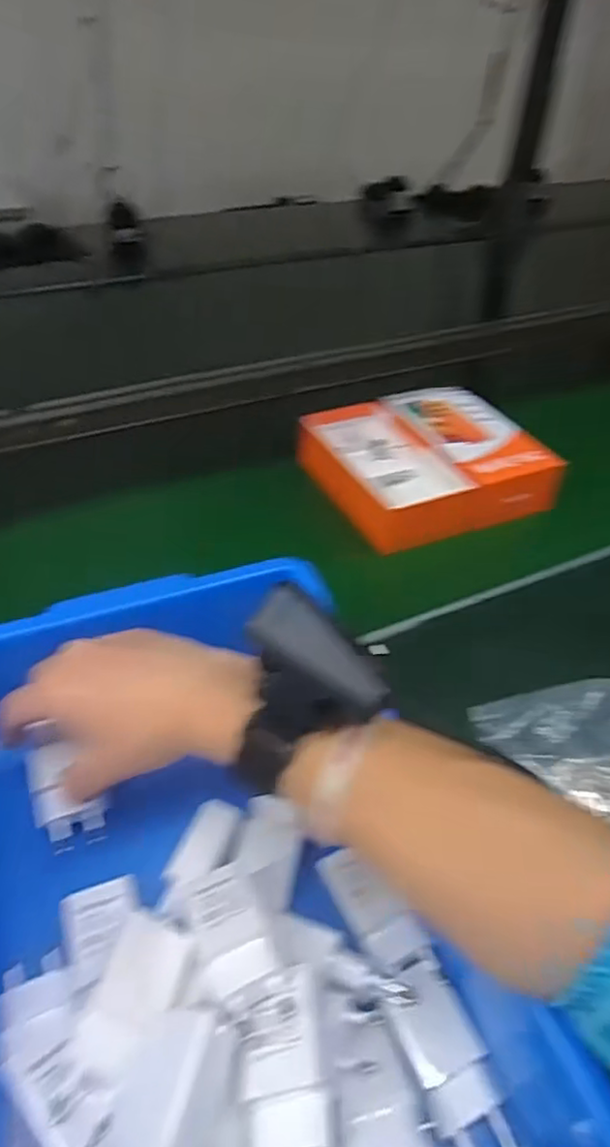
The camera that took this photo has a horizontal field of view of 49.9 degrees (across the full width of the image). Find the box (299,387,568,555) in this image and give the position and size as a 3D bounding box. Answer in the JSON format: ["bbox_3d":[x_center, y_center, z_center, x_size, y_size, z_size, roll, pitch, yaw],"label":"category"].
[{"bbox_3d":[0.120,-0.117,0.685,0.209,0.057,0.203,-17,44,-19],"label":"box"}]

